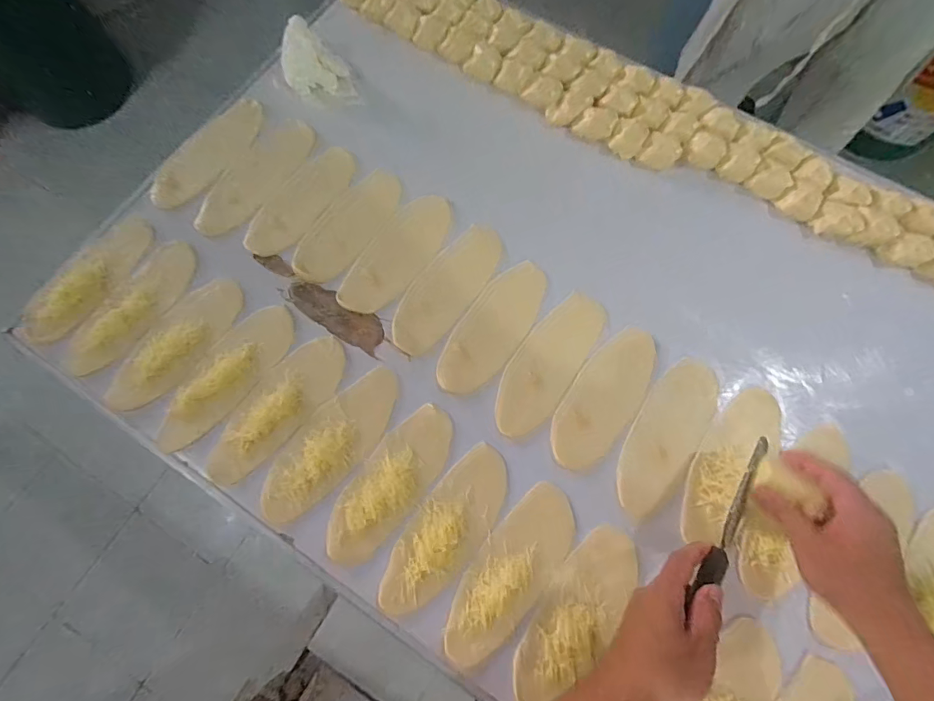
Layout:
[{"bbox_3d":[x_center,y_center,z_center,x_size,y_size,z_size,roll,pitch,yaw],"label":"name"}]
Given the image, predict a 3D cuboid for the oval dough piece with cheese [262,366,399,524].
[{"bbox_3d":[-0.147,0.102,0.492,0.076,0.017,0.191,37,79,9],"label":"oval dough piece with cheese"}]

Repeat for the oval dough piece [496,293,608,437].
[{"bbox_3d":[0.096,0.011,0.518,0.071,0.004,0.191,33,78,8],"label":"oval dough piece"}]

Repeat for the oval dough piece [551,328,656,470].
[{"bbox_3d":[0.160,0.053,0.512,0.075,0.006,0.178,34,78,8],"label":"oval dough piece"}]

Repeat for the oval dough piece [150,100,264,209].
[{"bbox_3d":[-0.348,-0.268,0.600,0.073,0.007,0.188,40,79,9],"label":"oval dough piece"}]

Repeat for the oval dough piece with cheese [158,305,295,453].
[{"bbox_3d":[-0.272,0.028,0.507,0.069,0.020,0.189,34,78,8],"label":"oval dough piece with cheese"}]

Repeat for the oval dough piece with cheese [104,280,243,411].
[{"bbox_3d":[-0.341,-0.008,0.522,0.074,0.012,0.184,28,78,7],"label":"oval dough piece with cheese"}]

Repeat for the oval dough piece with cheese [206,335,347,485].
[{"bbox_3d":[-0.212,0.063,0.500,0.072,0.021,0.187,40,79,9],"label":"oval dough piece with cheese"}]

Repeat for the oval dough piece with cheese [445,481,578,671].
[{"bbox_3d":[0.046,0.225,0.453,0.074,0.020,0.183,42,80,10],"label":"oval dough piece with cheese"}]

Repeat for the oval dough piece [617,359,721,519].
[{"bbox_3d":[0.225,0.095,0.501,0.070,0.009,0.190,33,78,8],"label":"oval dough piece"}]

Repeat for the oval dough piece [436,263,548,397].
[{"bbox_3d":[0.034,-0.030,0.526,0.073,0.007,0.182,36,79,8],"label":"oval dough piece"}]

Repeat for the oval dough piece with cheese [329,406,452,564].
[{"bbox_3d":[-0.079,0.140,0.473,0.072,0.008,0.178,34,78,8],"label":"oval dough piece with cheese"}]

